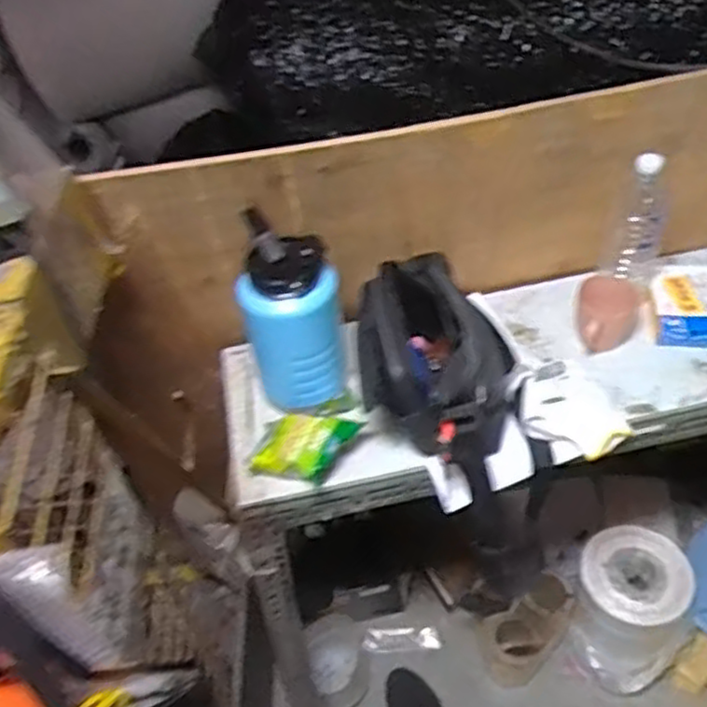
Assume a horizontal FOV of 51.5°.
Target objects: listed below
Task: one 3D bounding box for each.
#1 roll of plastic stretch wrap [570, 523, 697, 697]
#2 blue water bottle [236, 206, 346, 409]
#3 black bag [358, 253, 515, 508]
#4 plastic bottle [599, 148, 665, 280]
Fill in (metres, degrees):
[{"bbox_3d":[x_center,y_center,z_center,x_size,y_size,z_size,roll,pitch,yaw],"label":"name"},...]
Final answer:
[{"bbox_3d":[0.565,0.512,1.491,0.224,0.251,0.244,-3,47,4],"label":"roll of plastic stretch wrap"},{"bbox_3d":[-0.084,-0.057,0.972,0.125,0.280,0.108,-12,47,-5],"label":"blue water bottle"},{"bbox_3d":[0.098,0.008,0.924,0.200,0.223,0.207,6,48,13],"label":"black bag"},{"bbox_3d":[0.410,-0.193,1.057,0.070,0.210,0.074,14,50,19],"label":"plastic bottle"}]

